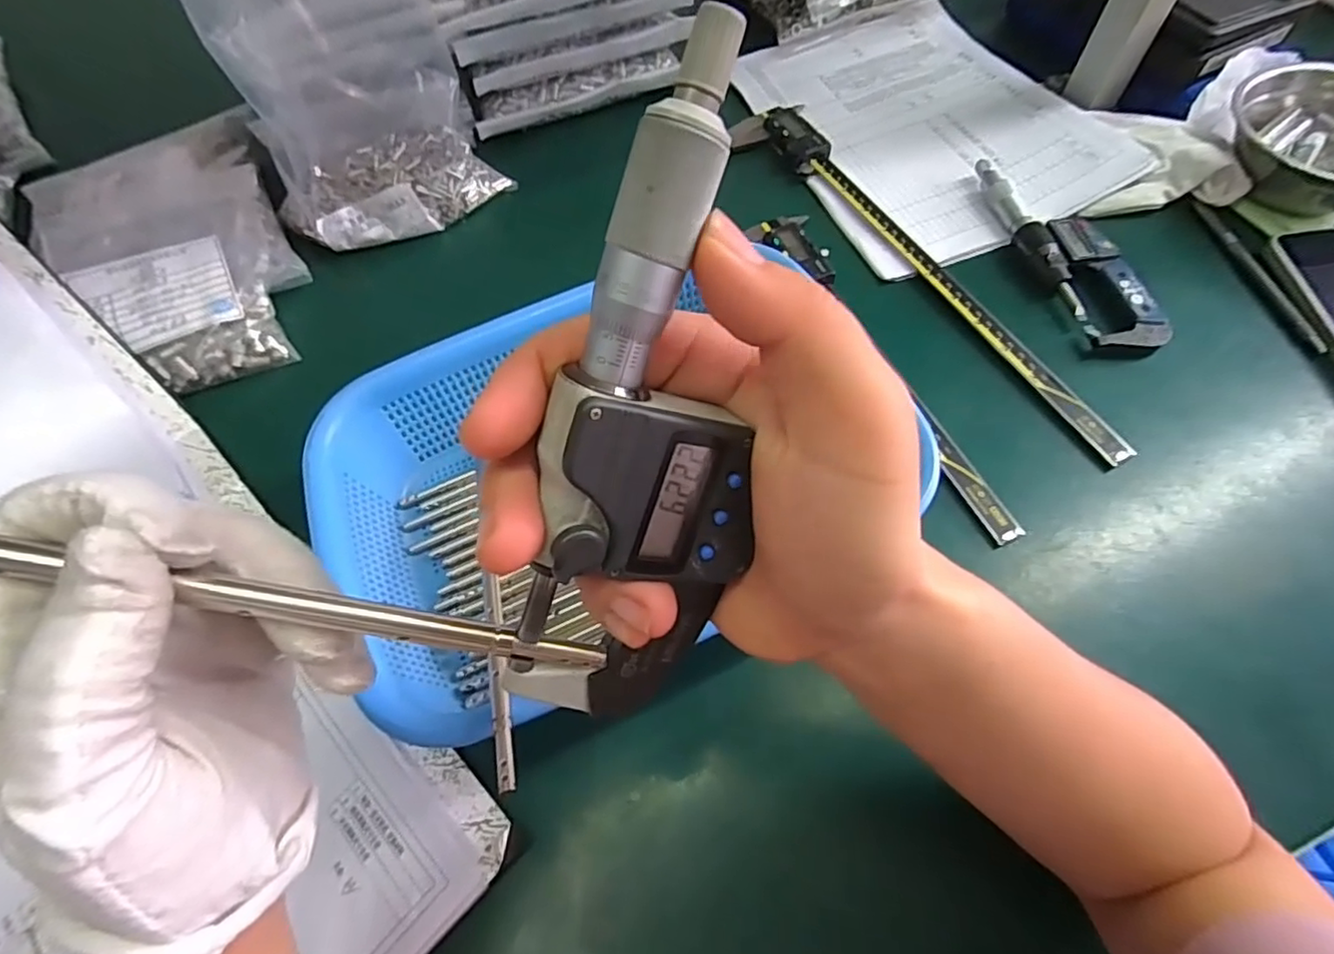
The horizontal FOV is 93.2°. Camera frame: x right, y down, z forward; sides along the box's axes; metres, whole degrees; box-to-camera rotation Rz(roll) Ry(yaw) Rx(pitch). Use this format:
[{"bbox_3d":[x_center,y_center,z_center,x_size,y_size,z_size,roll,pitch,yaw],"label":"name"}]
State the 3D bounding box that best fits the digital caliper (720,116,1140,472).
[{"bbox_3d":[0.176,-0.160,0.448,0.063,0.015,0.381,-31,67,-11],"label":"digital caliper"}]

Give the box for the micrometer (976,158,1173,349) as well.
[{"bbox_3d":[0.273,-0.158,0.438,0.053,0.019,0.184,-19,63,-7],"label":"micrometer"}]

